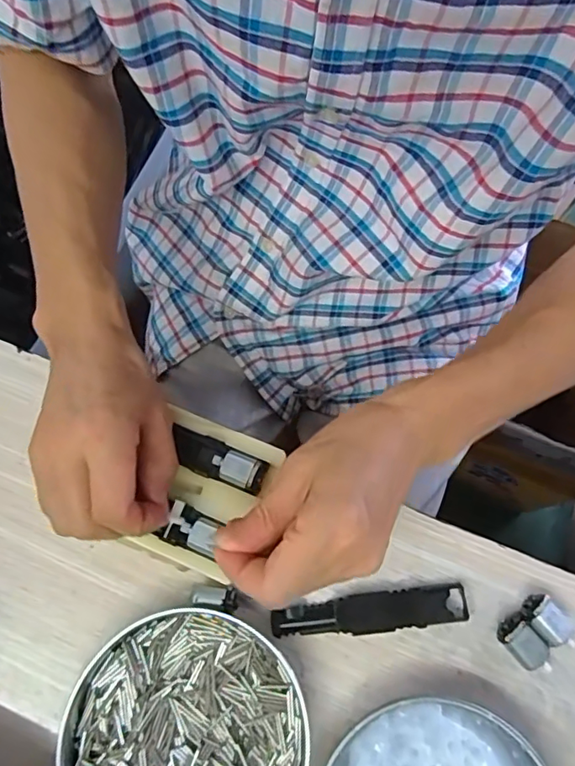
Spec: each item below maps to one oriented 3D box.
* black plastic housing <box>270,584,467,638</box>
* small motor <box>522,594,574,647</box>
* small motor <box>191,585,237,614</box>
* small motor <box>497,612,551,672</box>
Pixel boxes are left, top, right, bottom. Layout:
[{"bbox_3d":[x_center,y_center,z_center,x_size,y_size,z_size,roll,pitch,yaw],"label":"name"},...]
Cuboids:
[{"bbox_3d":[0.050,0.142,0.325,0.119,0.010,0.022,-6,70,0],"label":"black plastic housing"},{"bbox_3d":[0.157,0.143,0.316,0.031,0.017,0.022,43,77,15],"label":"small motor"},{"bbox_3d":[-0.043,0.131,0.322,0.027,0.011,0.014,12,71,7],"label":"small motor"},{"bbox_3d":[0.142,0.158,0.313,0.019,0.013,0.034,-34,73,-9],"label":"small motor"}]

